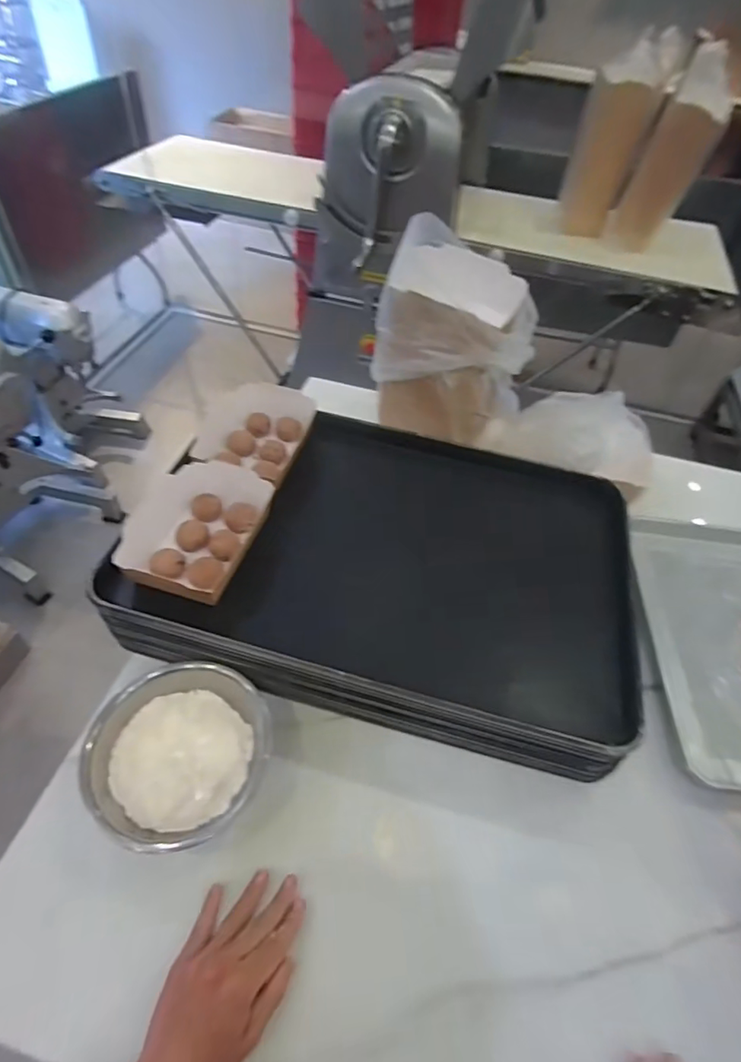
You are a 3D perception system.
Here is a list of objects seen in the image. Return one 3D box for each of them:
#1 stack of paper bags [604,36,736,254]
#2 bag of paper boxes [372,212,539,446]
[{"bbox_3d":[0.824,-1.010,1.473,0.174,0.460,0.187,24,52,14],"label":"stack of paper bags"},{"bbox_3d":[0.128,-0.280,0.814,0.213,0.253,0.152,33,54,21],"label":"bag of paper boxes"}]

